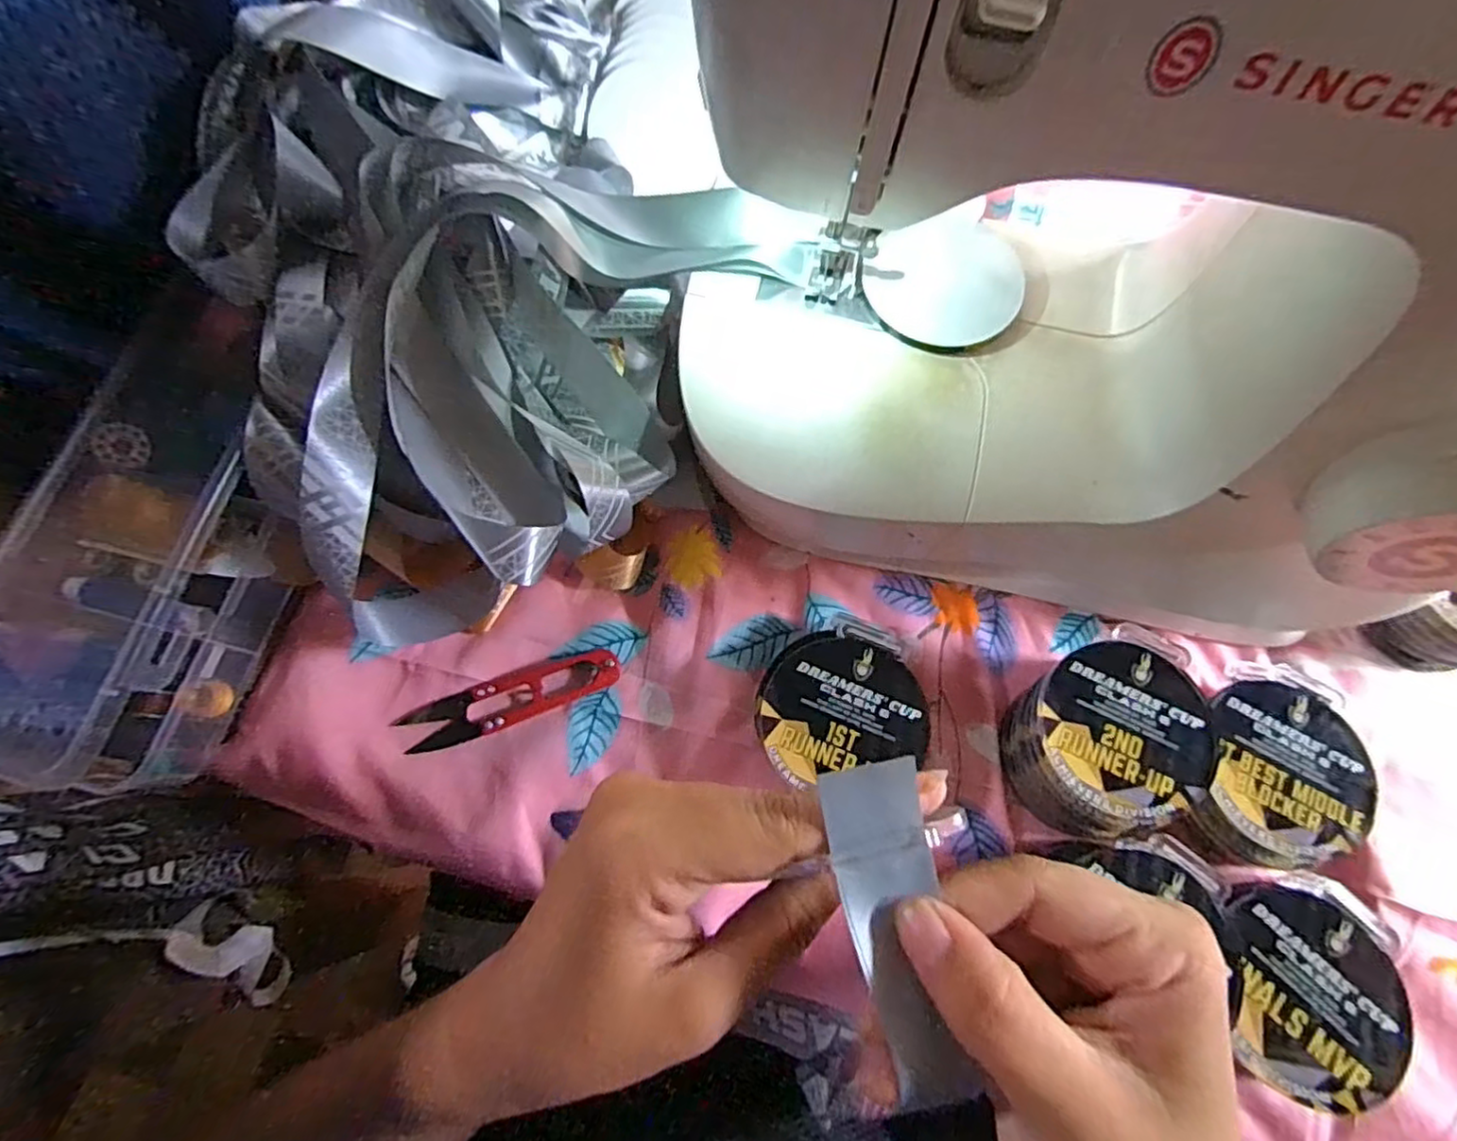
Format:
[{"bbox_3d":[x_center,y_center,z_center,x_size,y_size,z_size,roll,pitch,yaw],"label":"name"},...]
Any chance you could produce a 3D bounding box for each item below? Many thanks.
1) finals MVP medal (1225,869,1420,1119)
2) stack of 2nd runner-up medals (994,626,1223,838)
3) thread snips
[{"bbox_3d":[0.235,0.165,0.272,0.085,0.014,0.076,-28,75,-9],"label":"finals MVP medal"},{"bbox_3d":[0.170,0.075,0.313,0.087,0.047,0.073,-24,74,-8],"label":"stack of 2nd runner-up medals"},{"bbox_3d":[-0.104,0.062,0.327,0.103,0.007,0.025,-20,74,-7],"label":"thread snips"}]

